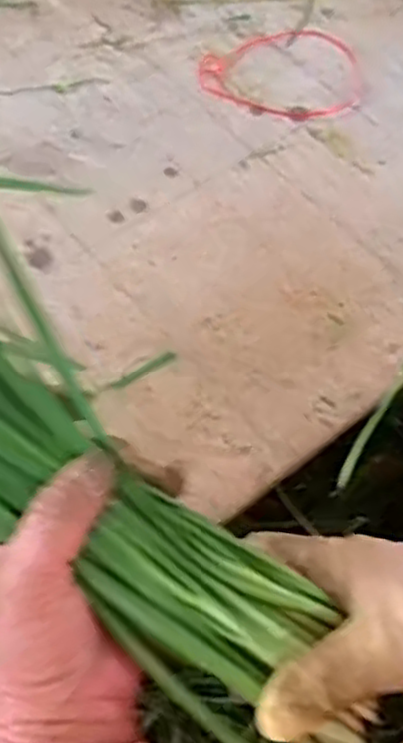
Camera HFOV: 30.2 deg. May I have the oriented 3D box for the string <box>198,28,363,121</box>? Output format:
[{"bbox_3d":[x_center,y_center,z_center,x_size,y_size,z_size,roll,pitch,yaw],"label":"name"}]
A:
[{"bbox_3d":[0.072,-0.251,0.616,0.129,0.008,0.112,25,62,11],"label":"string"}]

